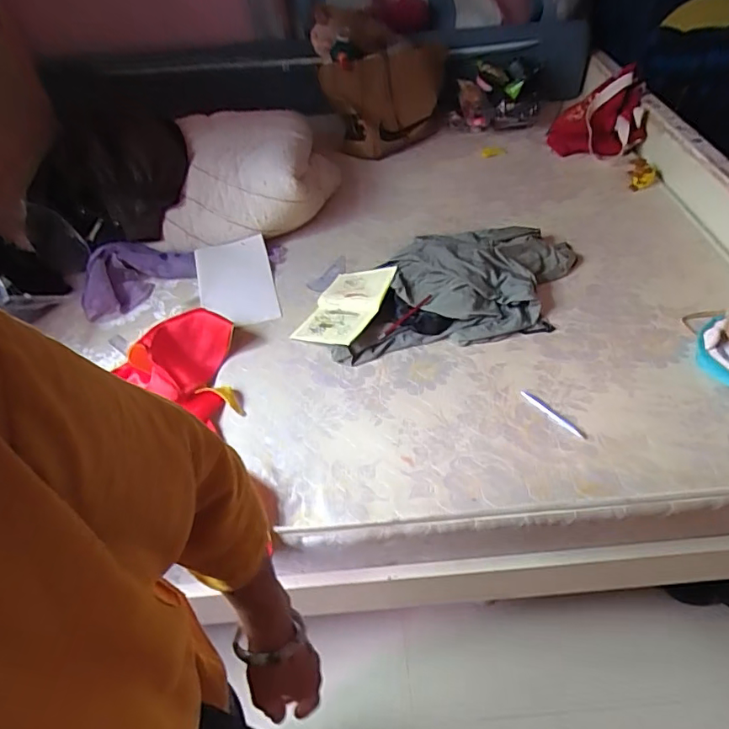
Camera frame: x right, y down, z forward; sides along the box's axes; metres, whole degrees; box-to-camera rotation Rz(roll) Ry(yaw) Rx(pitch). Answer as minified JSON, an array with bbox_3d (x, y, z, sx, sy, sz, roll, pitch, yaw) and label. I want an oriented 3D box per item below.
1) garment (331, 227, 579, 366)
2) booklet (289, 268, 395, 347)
[{"bbox_3d":[0.212,-0.197,1.203,0.596,0.105,0.320,-9,47,-2],"label":"garment"},{"bbox_3d":[-0.042,-0.136,1.201,0.170,0.022,0.230,10,56,33],"label":"booklet"}]

